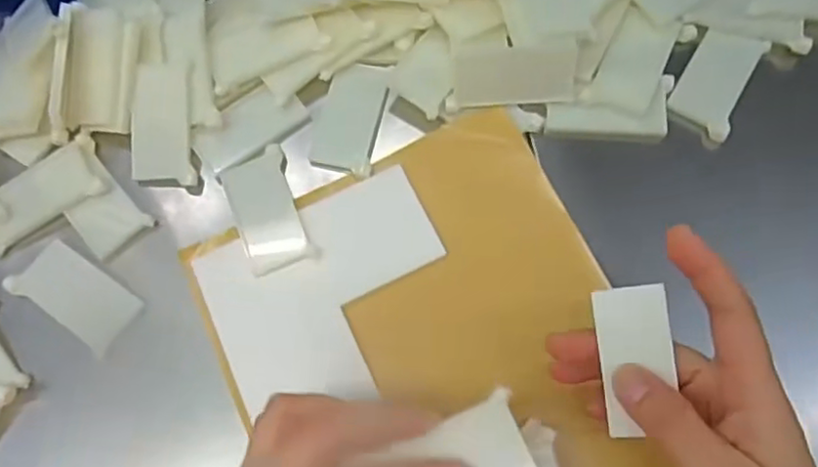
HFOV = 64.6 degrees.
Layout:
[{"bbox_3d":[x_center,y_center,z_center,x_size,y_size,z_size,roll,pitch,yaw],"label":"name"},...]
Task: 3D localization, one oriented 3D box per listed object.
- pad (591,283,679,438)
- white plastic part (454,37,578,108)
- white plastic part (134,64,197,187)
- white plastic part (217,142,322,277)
[{"bbox_3d":[0.103,0.056,0.291,0.032,0.004,0.064,-8,84,17],"label":"pad"},{"bbox_3d":[0.063,-0.094,0.384,0.070,0.005,0.035,-2,113,6],"label":"white plastic part"},{"bbox_3d":[-0.149,-0.066,0.391,0.035,0.005,0.073,-4,87,1],"label":"white plastic part"},{"bbox_3d":[-0.083,-0.014,0.376,0.038,0.004,0.073,-23,73,-6],"label":"white plastic part"}]

